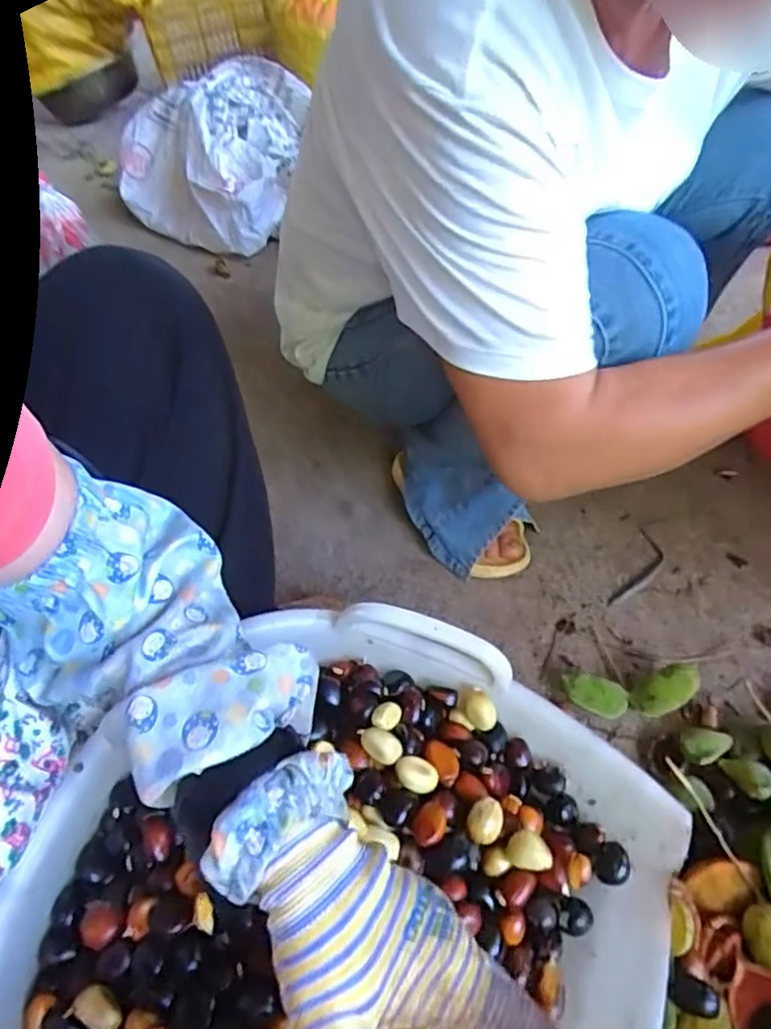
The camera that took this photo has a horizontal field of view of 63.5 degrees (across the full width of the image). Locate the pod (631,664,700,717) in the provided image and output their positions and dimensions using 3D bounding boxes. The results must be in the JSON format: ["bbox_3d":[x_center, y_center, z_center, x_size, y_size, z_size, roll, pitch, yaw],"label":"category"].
[{"bbox_3d":[0.281,0.175,0.622,0.070,0.026,0.036,-32,74,4],"label":"pod"}]

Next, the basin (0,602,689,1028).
[{"bbox_3d":[-0.026,0.265,0.400,0.390,0.104,0.406,20,52,20],"label":"basin"}]

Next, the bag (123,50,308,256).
[{"bbox_3d":[-0.370,-0.740,1.274,0.387,0.254,0.273,16,51,18],"label":"bag"}]

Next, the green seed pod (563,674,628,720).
[{"bbox_3d":[0.213,0.184,0.637,0.061,0.021,0.036,13,83,9],"label":"green seed pod"}]

